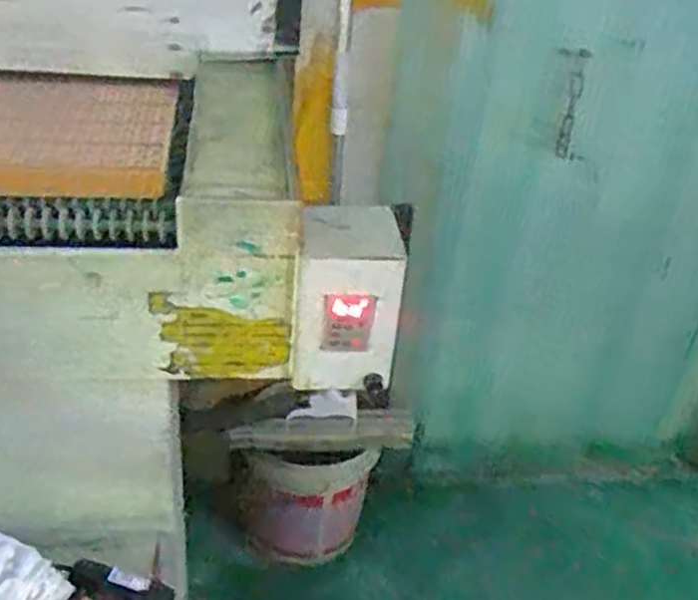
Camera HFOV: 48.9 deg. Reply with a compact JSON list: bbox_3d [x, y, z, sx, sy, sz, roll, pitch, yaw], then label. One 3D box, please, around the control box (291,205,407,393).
[{"bbox_3d":[0.001,-0.001,1.003,0.131,0.231,0.108,7,29,4],"label":"control box"}]

